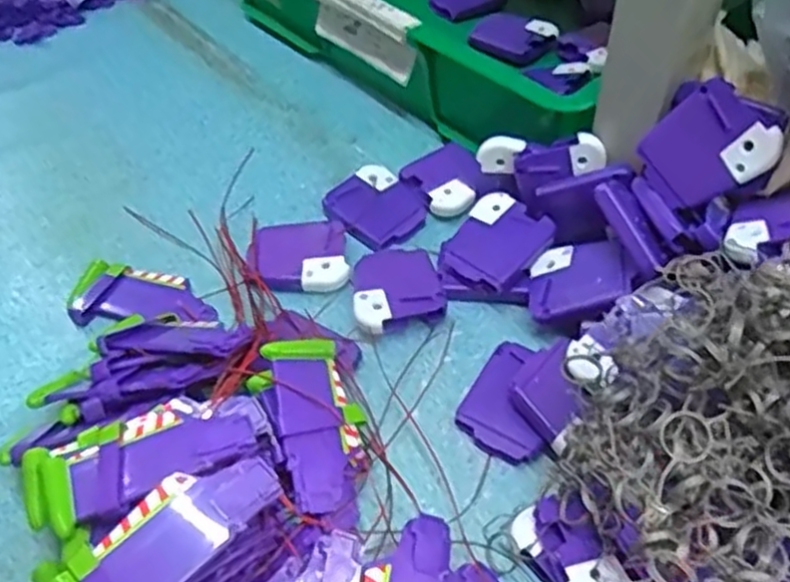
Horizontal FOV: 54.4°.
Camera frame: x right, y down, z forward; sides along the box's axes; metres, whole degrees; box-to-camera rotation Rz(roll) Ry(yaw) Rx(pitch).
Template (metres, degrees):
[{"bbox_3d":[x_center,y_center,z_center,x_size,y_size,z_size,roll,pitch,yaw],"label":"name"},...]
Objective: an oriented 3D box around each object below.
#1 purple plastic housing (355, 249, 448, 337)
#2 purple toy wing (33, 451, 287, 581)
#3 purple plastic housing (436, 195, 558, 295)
[{"bbox_3d":[0.000,-0.006,0.449,0.052,0.010,0.063,-10,52,-4],"label":"purple plastic housing"},{"bbox_3d":[-0.091,0.096,0.305,0.044,0.007,0.090,41,61,14],"label":"purple toy wing"},{"bbox_3d":[0.059,-0.028,0.455,0.059,0.013,0.052,-44,57,-13],"label":"purple plastic housing"}]

